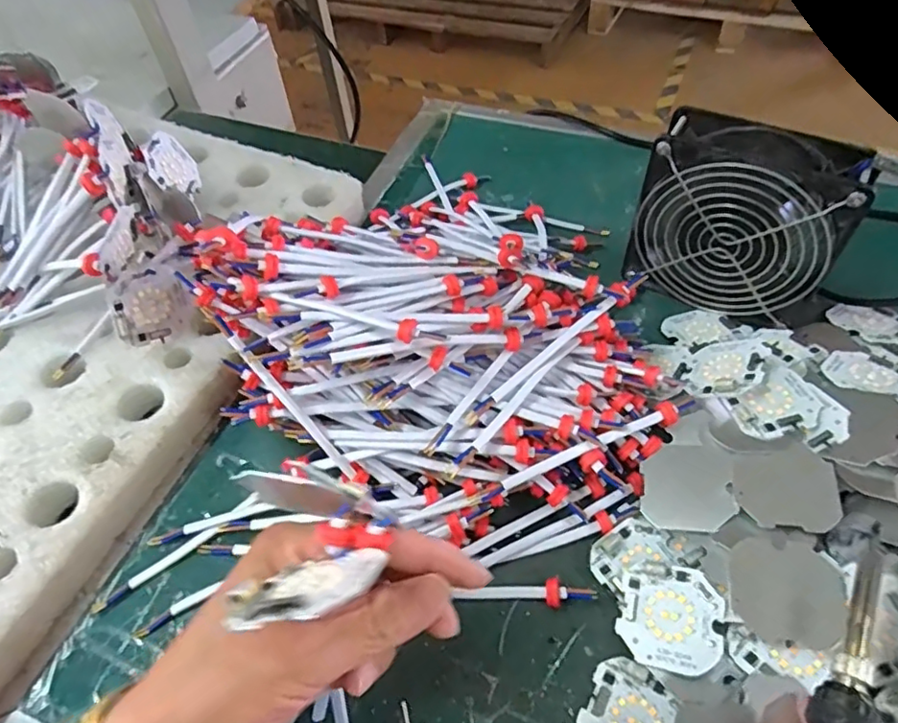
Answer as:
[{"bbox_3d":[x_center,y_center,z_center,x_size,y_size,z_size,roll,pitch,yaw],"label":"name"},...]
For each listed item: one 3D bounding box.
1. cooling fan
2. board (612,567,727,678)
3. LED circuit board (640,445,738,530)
[{"bbox_3d":[0.185,-0.085,0.379,0.121,0.124,0.041,21,53,23],"label":"cooling fan"},{"bbox_3d":[0.106,0.123,0.282,0.045,0.004,0.046,8,63,26],"label":"board"},{"bbox_3d":[0.127,0.067,0.313,0.045,0.004,0.044,-2,62,21],"label":"LED circuit board"}]

